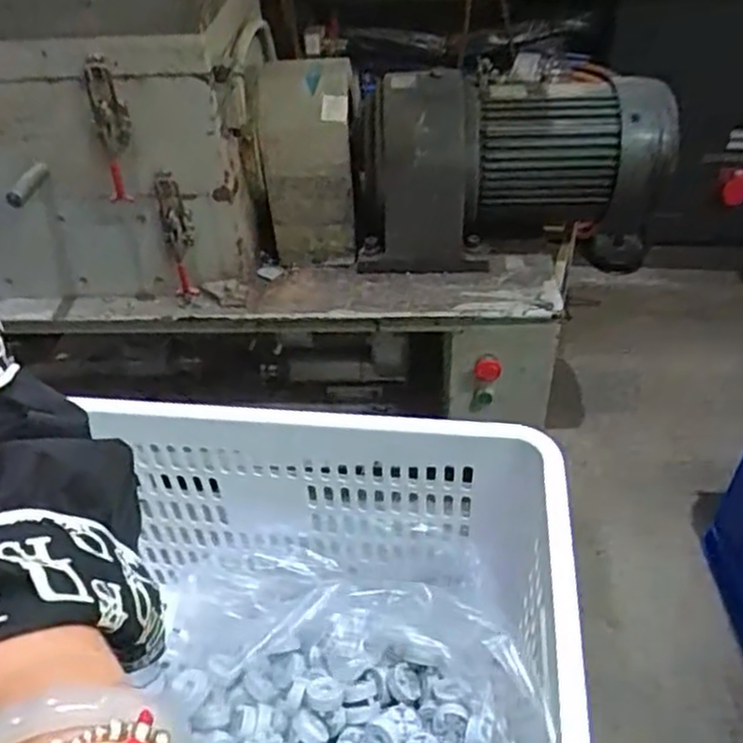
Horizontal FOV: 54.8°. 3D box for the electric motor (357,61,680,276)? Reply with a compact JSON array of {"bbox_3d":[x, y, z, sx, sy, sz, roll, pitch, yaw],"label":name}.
[{"bbox_3d":[0.212,-0.301,1.092,0.464,0.241,0.197,1,40,4],"label":"electric motor"}]

